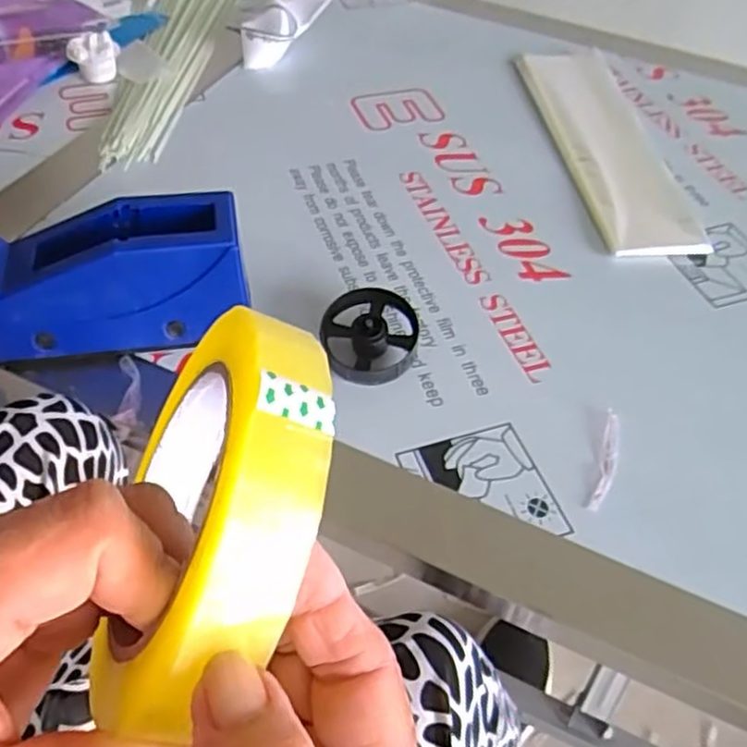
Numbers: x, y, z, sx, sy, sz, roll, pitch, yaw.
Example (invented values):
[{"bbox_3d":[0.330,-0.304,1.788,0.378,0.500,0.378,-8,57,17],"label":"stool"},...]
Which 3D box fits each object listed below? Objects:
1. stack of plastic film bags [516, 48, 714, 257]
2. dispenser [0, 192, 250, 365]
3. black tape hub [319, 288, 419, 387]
[{"bbox_3d":[0.245,-0.249,0.762,0.106,0.010,0.359,-2,51,-6],"label":"stack of plastic film bags"},{"bbox_3d":[-0.195,-0.064,0.514,0.189,0.095,0.075,-6,51,-9],"label":"dispenser"},{"bbox_3d":[-0.003,-0.028,0.544,0.071,0.033,0.072,2,50,-2],"label":"black tape hub"}]

